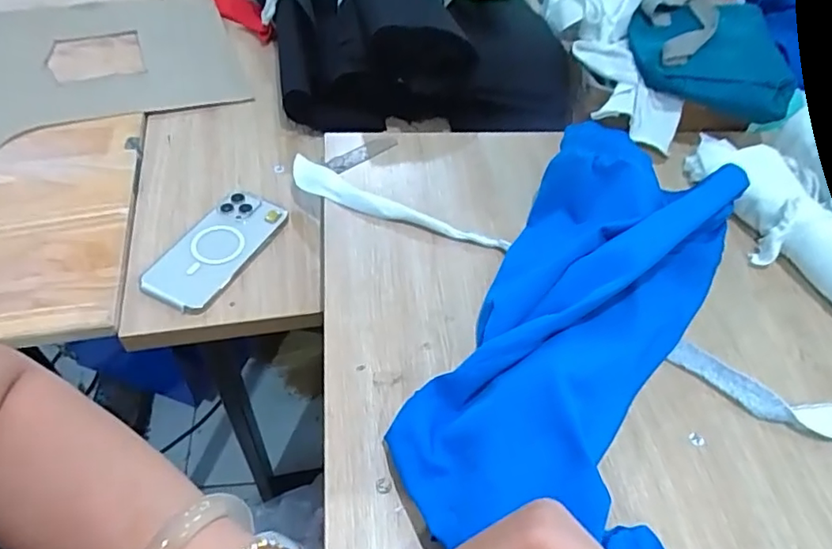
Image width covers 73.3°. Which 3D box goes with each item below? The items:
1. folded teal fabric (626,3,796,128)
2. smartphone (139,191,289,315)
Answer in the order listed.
[{"bbox_3d":[0.361,-0.270,0.698,0.176,0.074,0.147,9,49,1],"label":"folded teal fabric"},{"bbox_3d":[-0.212,-0.029,0.599,0.079,0.014,0.161,24,51,13],"label":"smartphone"}]

